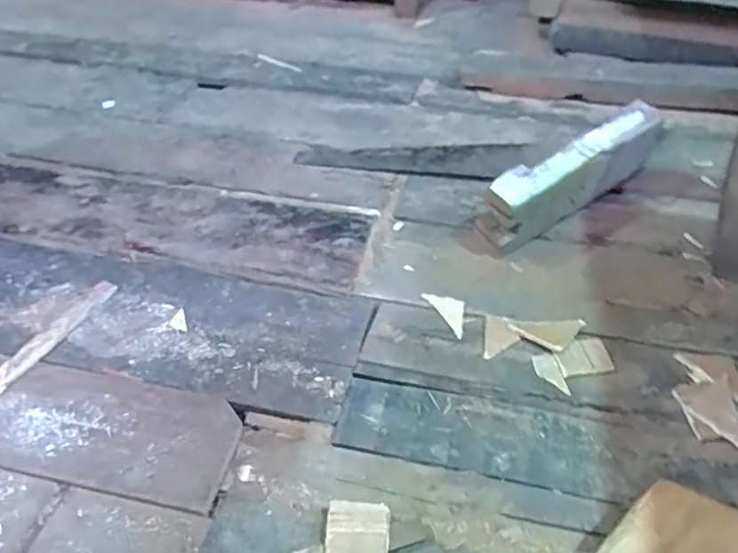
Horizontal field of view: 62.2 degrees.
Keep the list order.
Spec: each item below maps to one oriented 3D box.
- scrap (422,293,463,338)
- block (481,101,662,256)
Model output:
[{"bbox_3d":[0.110,0.044,0.818,0.038,0.005,0.083,-23,50,-20],"label":"scrap"},{"bbox_3d":[0.306,-0.147,0.932,0.325,0.134,0.065,-26,51,-22],"label":"block"}]

